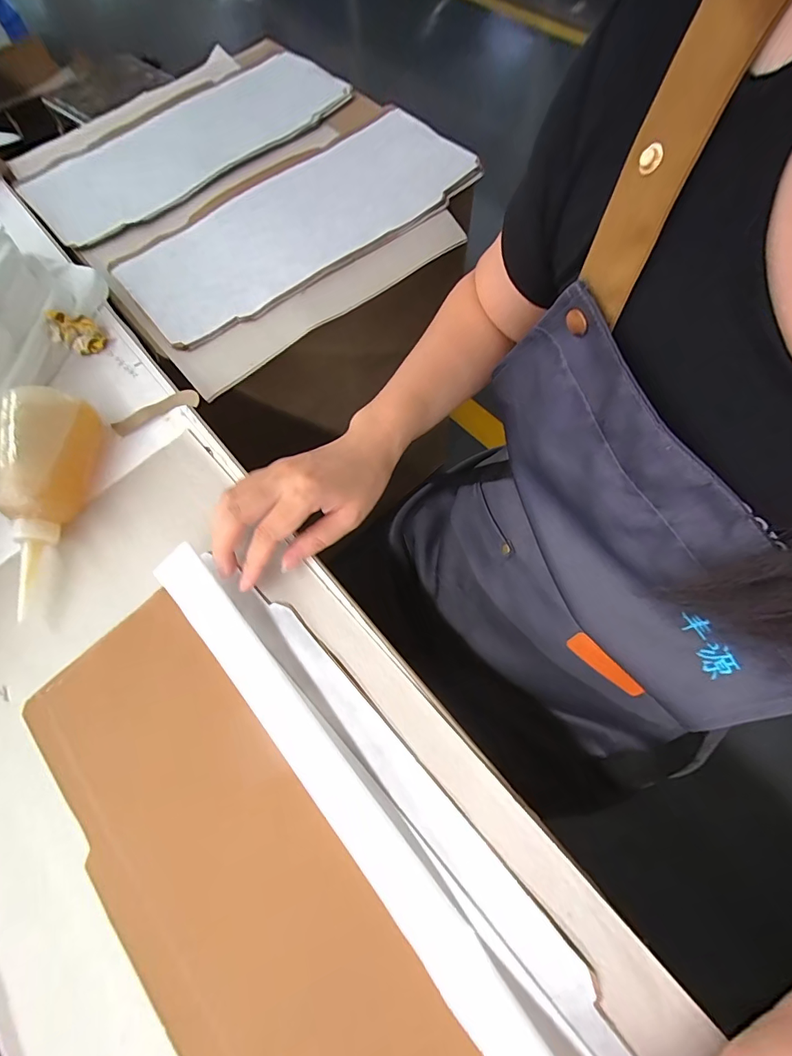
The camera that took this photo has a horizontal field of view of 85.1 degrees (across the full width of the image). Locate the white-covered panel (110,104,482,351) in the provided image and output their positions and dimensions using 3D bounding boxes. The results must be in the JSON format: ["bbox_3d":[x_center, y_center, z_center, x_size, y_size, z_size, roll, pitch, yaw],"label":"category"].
[{"bbox_3d":[-0.112,-0.374,0.513,0.433,0.016,0.192,-40,72,-13],"label":"white-covered panel"}]

